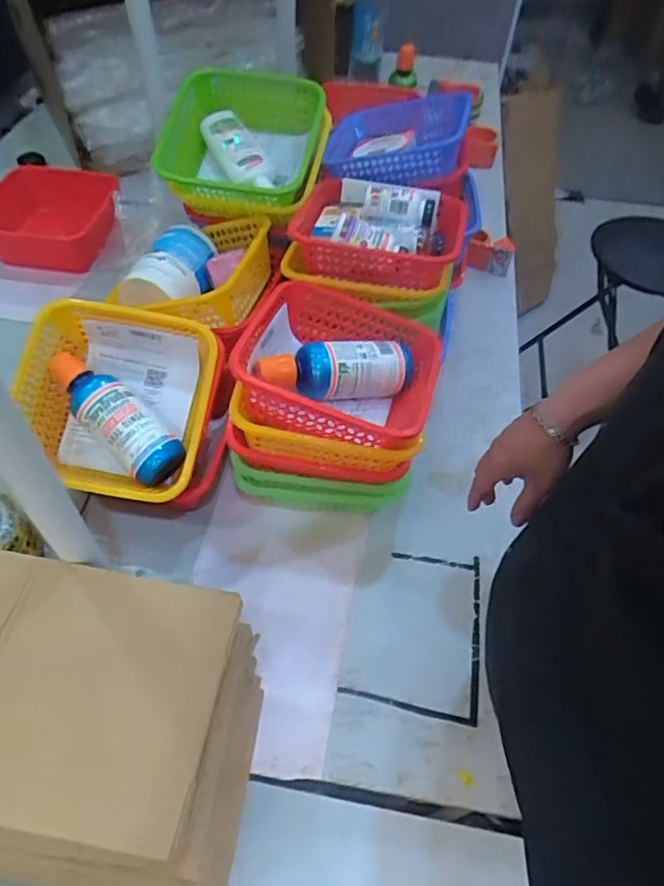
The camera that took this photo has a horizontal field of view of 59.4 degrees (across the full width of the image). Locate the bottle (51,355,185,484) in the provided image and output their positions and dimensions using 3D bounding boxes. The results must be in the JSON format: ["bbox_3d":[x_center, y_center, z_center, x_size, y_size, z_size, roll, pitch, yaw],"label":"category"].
[{"bbox_3d":[-0.269,-0.040,0.711,0.204,0.061,0.073,43,60,12],"label":"bottle"}]

